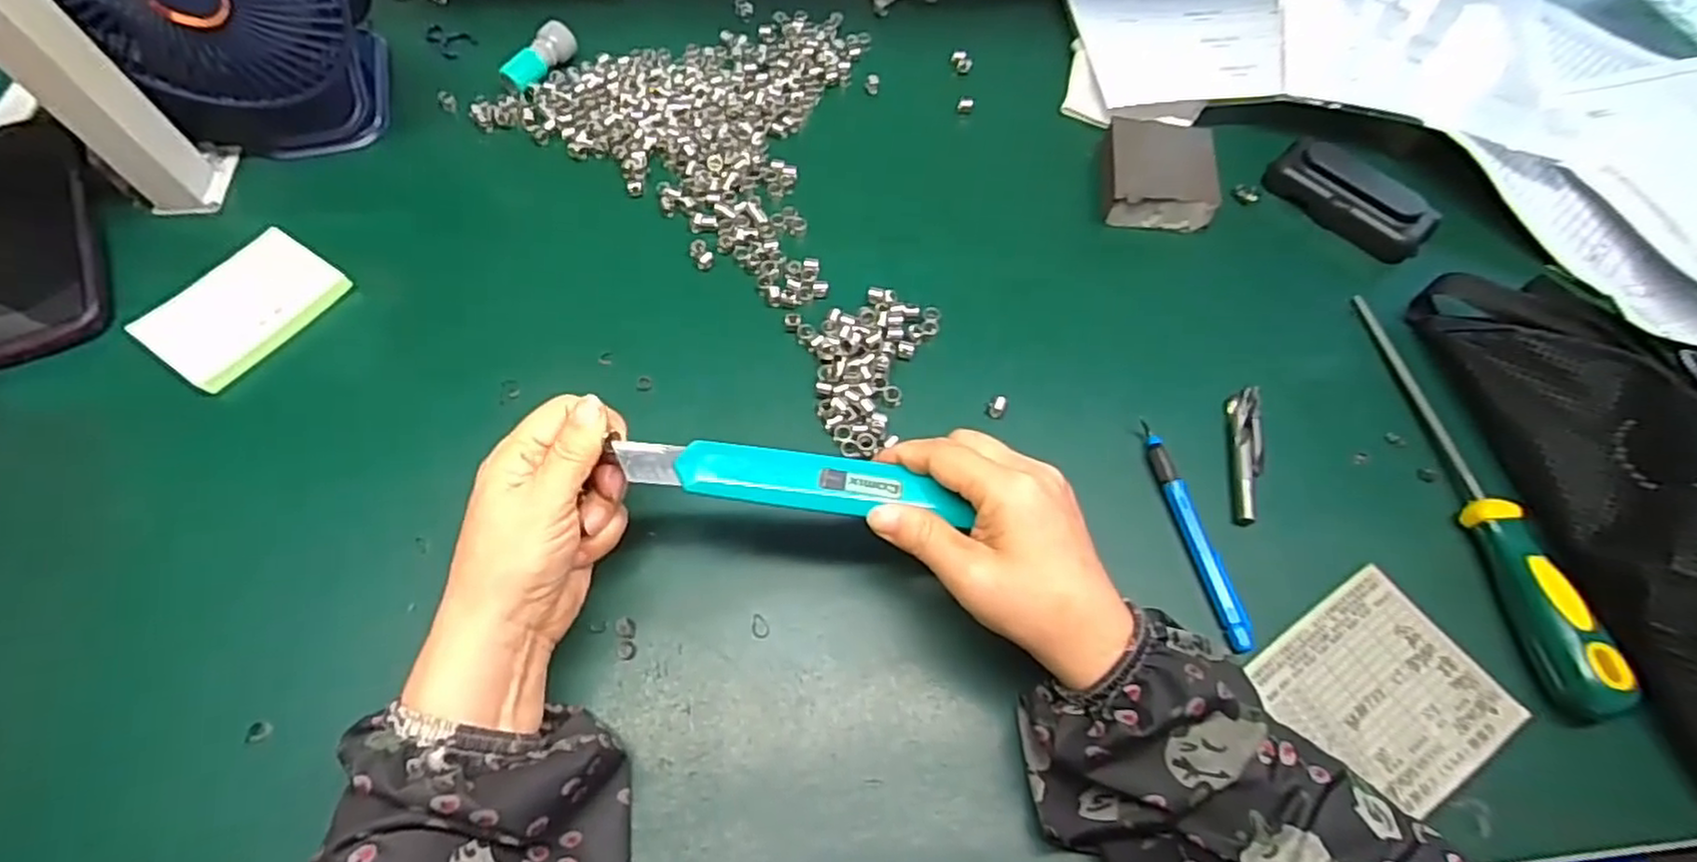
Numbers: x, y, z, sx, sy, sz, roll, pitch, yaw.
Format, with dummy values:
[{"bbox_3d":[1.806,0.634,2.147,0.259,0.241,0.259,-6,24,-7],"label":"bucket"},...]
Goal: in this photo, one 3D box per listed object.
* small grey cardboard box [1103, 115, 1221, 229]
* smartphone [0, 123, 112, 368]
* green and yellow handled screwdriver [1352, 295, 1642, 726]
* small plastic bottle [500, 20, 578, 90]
[{"bbox_3d":[0.207,-0.175,0.481,0.073,0.025,0.080,5,63,1],"label":"small grey cardboard box"},{"bbox_3d":[-0.490,-0.111,0.420,0.082,0.013,0.158,-22,76,-11],"label":"smartphone"},{"bbox_3d":[0.323,0.022,0.371,0.024,0.026,0.238,-6,63,-5],"label":"green and yellow handled screwdriver"},{"bbox_3d":[-0.224,-0.270,0.517,0.021,0.020,0.062,31,66,14],"label":"small plastic bottle"}]

